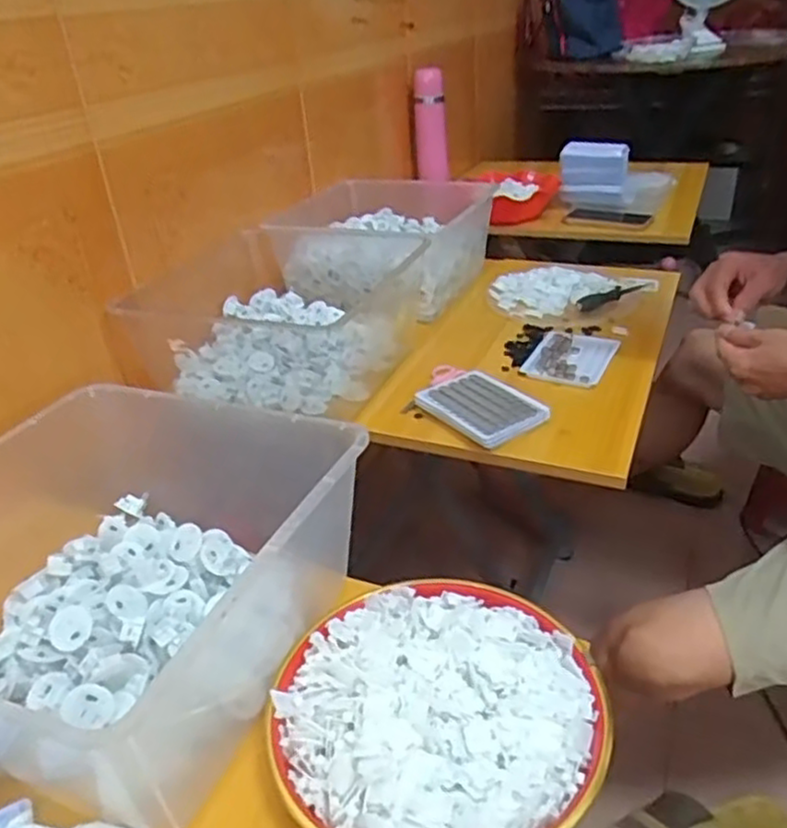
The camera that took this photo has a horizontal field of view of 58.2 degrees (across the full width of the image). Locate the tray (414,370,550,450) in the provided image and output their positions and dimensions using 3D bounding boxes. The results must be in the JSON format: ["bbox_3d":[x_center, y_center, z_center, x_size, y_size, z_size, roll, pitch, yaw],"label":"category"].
[{"bbox_3d":[0.102,-0.009,0.821,0.092,0.023,0.136,-25,37,-30],"label":"tray"}]

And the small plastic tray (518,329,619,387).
[{"bbox_3d":[0.233,-0.076,0.926,0.100,0.010,0.134,16,37,29],"label":"small plastic tray"}]

